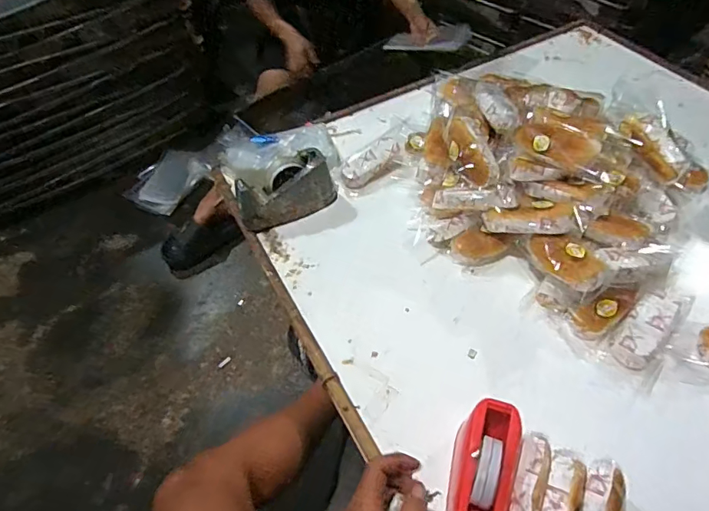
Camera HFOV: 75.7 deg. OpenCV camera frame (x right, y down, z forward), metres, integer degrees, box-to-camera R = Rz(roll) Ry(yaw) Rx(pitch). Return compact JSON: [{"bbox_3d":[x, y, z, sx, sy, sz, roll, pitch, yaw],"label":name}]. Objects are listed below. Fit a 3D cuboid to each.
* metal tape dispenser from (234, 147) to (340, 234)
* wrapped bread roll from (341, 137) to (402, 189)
[{"bbox_3d":[-0.139,-0.131,0.934,0.205,0.105,0.068,-27,54,-17],"label":"metal tape dispenser"},{"bbox_3d":[0.037,-0.200,0.979,0.144,0.042,0.068,-35,56,-6],"label":"wrapped bread roll"}]

